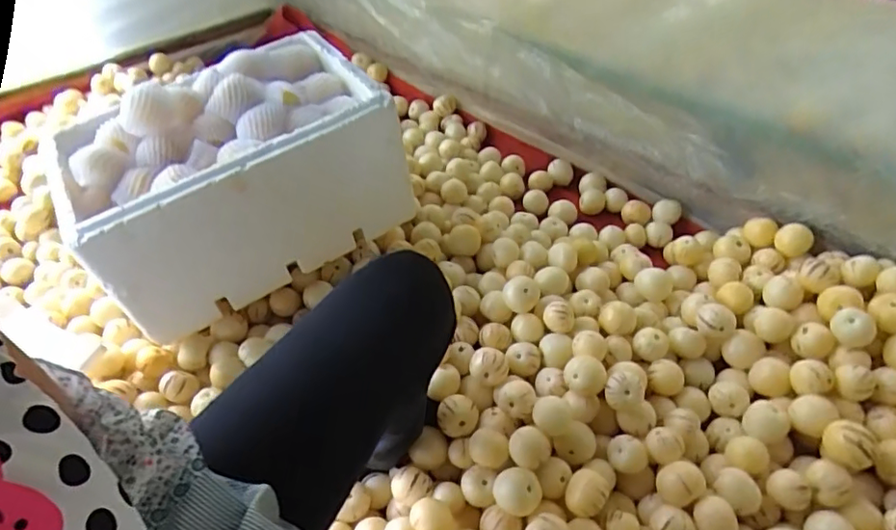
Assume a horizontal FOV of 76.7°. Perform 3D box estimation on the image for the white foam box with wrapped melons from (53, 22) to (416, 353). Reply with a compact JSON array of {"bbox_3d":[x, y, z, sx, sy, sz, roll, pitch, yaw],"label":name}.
[{"bbox_3d":[-0.314,-0.125,0.859,0.448,0.254,0.313,-31,51,-27],"label":"white foam box with wrapped melons"}]

